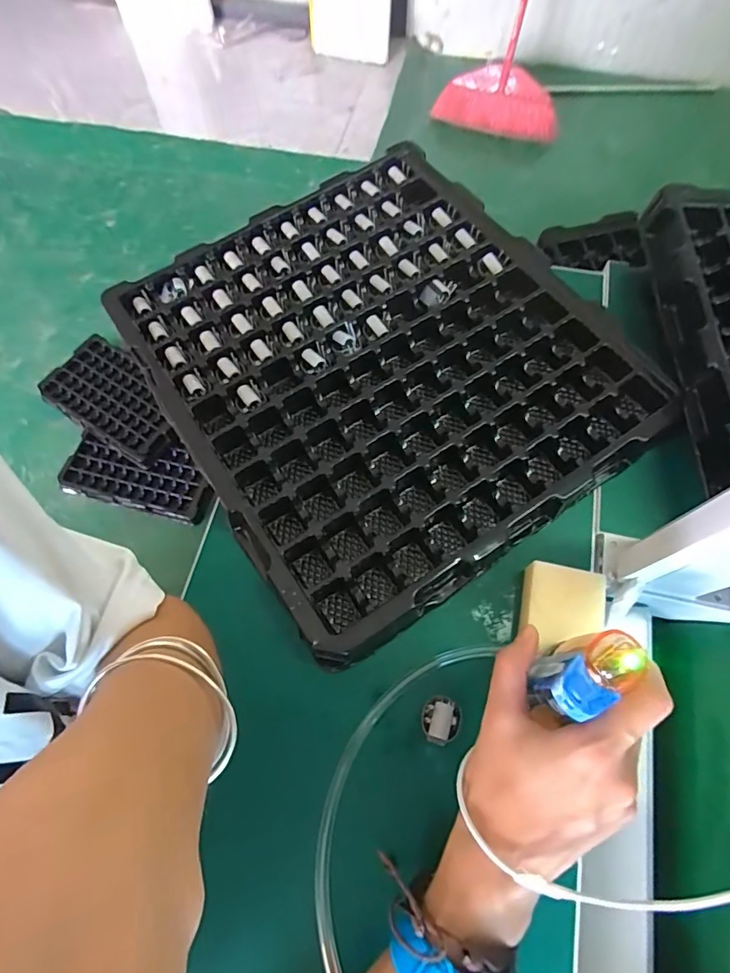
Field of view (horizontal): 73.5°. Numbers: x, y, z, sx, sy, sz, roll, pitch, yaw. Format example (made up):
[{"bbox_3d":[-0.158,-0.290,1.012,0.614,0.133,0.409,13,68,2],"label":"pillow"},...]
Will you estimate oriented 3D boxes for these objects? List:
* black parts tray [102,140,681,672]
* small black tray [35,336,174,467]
[{"bbox_3d":[0.011,-0.114,0.420,0.353,0.033,0.391,-31,69,-12],"label":"black parts tray"},{"bbox_3d":[-0.617,-0.220,1.228,0.372,0.035,0.206,32,71,14],"label":"small black tray"}]

